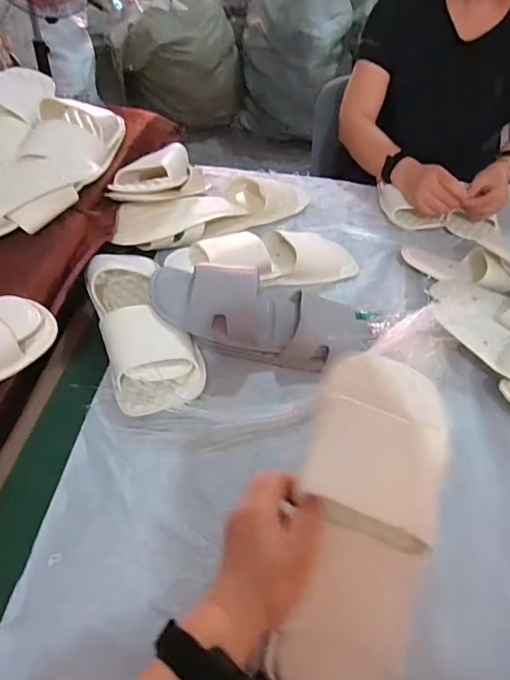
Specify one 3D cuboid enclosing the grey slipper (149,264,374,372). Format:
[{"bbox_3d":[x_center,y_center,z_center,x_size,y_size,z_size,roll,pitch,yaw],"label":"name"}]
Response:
[{"bbox_3d":[0.008,-0.036,0.630,0.278,0.085,0.115,12,44,7],"label":"grey slipper"}]

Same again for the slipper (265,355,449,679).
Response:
[{"bbox_3d":[0.086,0.137,0.374,0.101,0.033,0.262,12,72,7],"label":"slipper"}]

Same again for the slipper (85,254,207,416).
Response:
[{"bbox_3d":[-0.143,-0.030,0.621,0.110,0.054,0.277,-13,46,-19],"label":"slipper"}]

